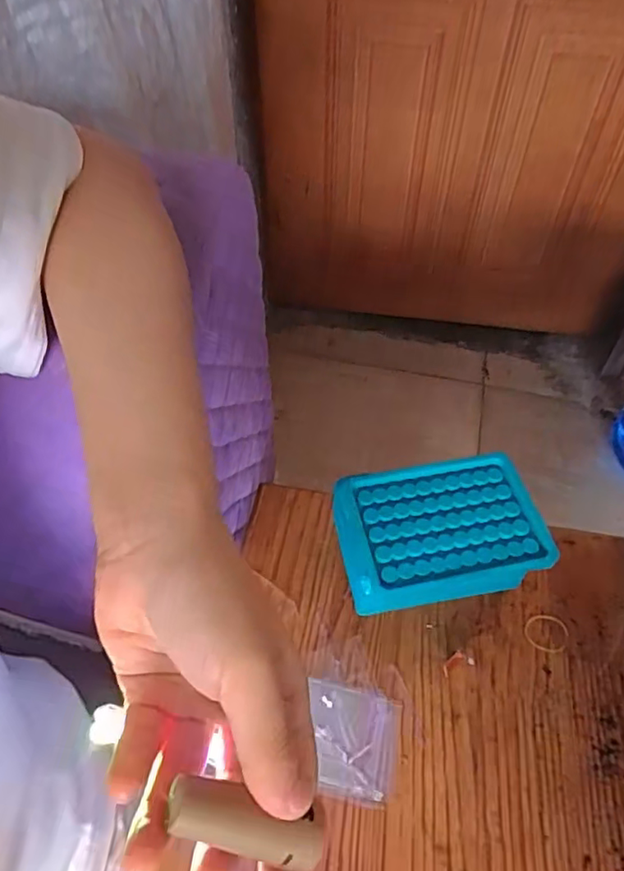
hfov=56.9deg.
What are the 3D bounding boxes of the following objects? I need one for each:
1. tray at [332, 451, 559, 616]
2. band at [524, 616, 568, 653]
[{"bbox_3d":[0.094,0.082,0.450,0.144,0.073,0.094,-6,53,-5],"label":"tray"},{"bbox_3d":[0.180,0.152,0.444,0.030,0.004,0.029,0,53,0],"label":"band"}]

